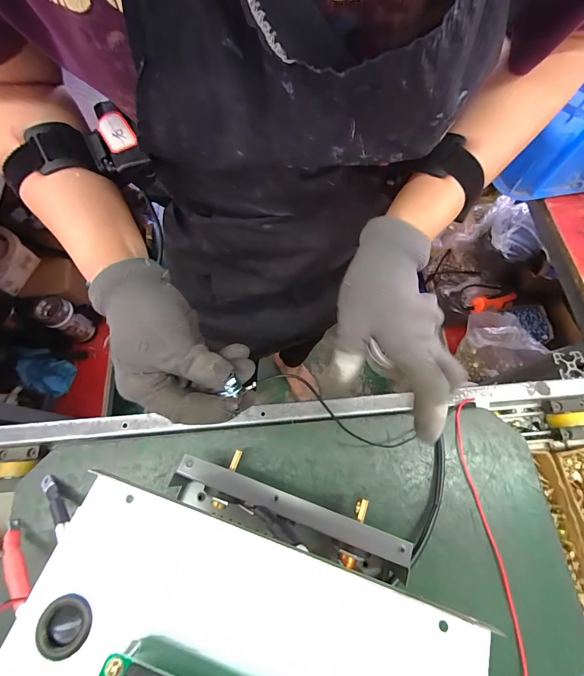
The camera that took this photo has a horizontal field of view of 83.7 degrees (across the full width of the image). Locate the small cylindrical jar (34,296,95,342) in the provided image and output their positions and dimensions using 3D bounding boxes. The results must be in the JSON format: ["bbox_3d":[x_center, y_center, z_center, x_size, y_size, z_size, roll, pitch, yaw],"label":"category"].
[{"bbox_3d":[-0.628,-0.050,0.907,0.074,0.149,0.075,0,69,-1],"label":"small cylindrical jar"}]

